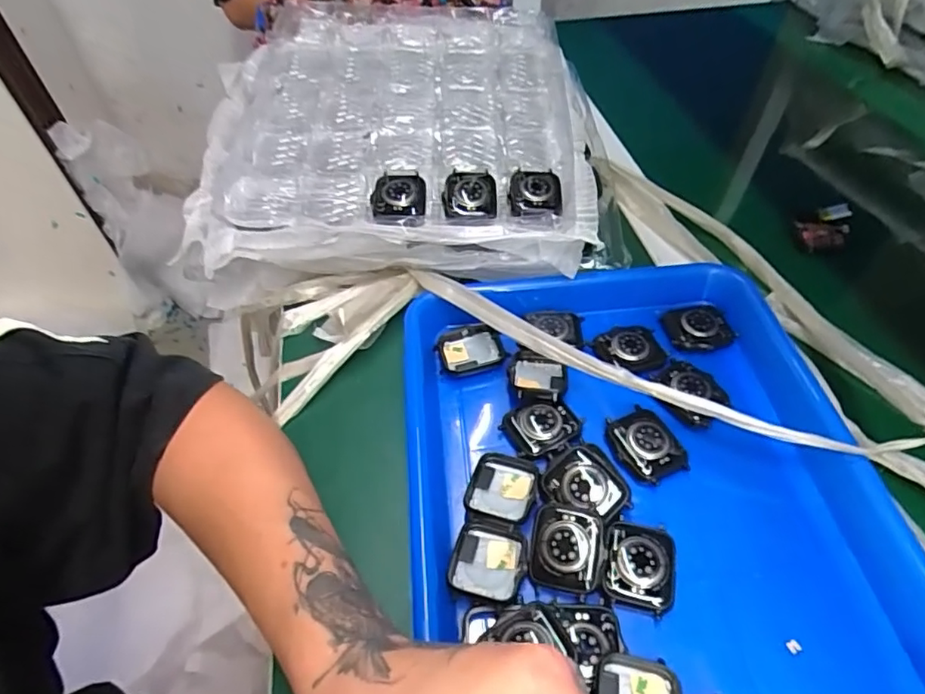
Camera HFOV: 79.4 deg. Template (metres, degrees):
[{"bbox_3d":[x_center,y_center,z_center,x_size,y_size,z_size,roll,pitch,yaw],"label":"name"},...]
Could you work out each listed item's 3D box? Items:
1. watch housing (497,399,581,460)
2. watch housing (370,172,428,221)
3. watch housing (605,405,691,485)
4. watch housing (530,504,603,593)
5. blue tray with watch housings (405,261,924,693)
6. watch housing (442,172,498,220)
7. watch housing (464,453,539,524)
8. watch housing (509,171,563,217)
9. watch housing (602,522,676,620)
[{"bbox_3d":[0.050,0.050,0.347,0.043,0.013,0.034,-17,50,-11],"label":"watch housing"},{"bbox_3d":[-0.046,-0.110,0.405,0.039,0.011,0.051,-5,49,-1],"label":"watch housing"},{"bbox_3d":[0.110,0.059,0.338,0.036,0.014,0.046,-20,51,-13],"label":"watch housing"},{"bbox_3d":[0.055,0.105,0.293,0.036,0.010,0.041,6,72,11],"label":"watch housing"},{"bbox_3d":[0.099,0.081,0.309,0.259,0.040,0.325,-5,49,0],"label":"blue tray with watch housings"},{"bbox_3d":[0.006,-0.113,0.412,0.039,0.008,0.053,-1,49,3],"label":"watch housing"},{"bbox_3d":[0.023,0.082,0.322,0.038,0.012,0.043,9,51,11],"label":"watch housing"},{"bbox_3d":[0.054,-0.115,0.414,0.038,0.010,0.049,3,50,6],"label":"watch housing"},{"bbox_3d":[0.093,0.114,0.293,0.035,0.012,0.042,11,51,12],"label":"watch housing"}]

